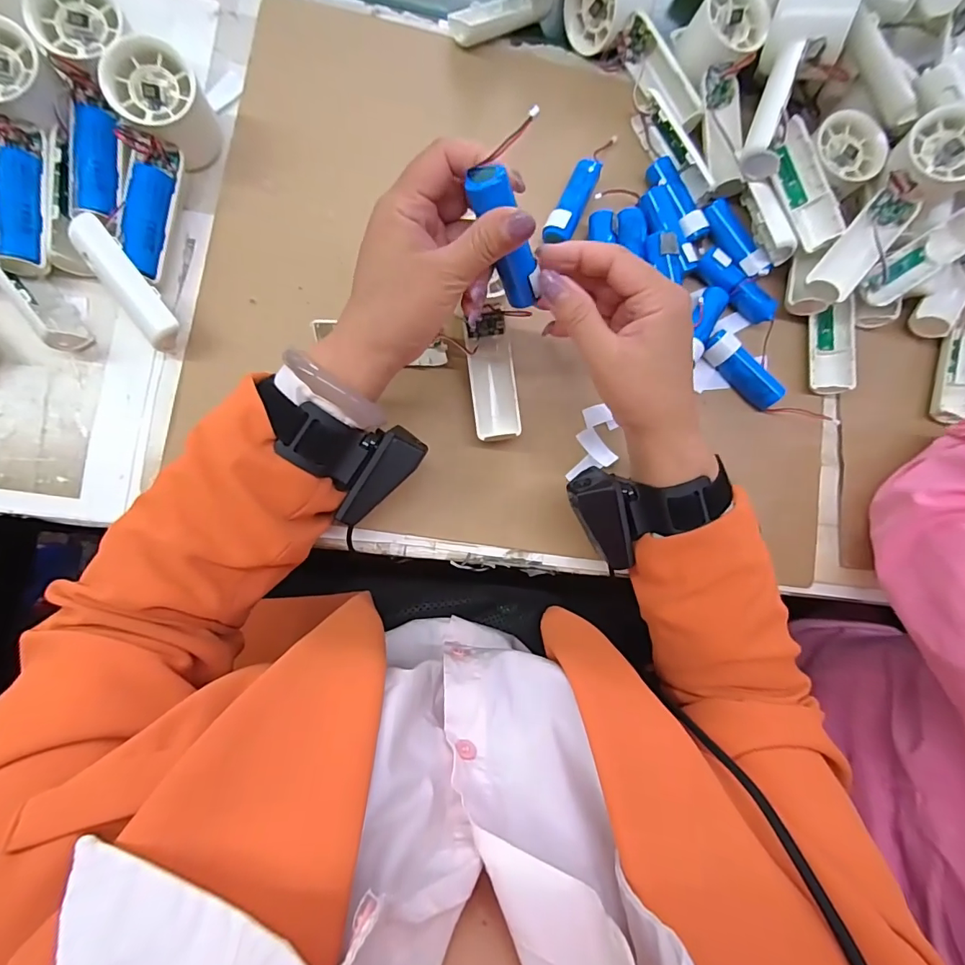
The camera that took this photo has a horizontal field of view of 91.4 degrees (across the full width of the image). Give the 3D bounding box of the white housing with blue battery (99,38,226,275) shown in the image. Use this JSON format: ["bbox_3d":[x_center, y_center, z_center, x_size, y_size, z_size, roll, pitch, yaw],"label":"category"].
[{"bbox_3d":[-0.229,-0.218,0.334,0.049,0.048,0.145,10,95,-5],"label":"white housing with blue battery"}]

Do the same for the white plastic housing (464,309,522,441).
[{"bbox_3d":[0.007,-0.078,0.351,0.033,0.011,0.091,-6,89,-6],"label":"white plastic housing"}]

